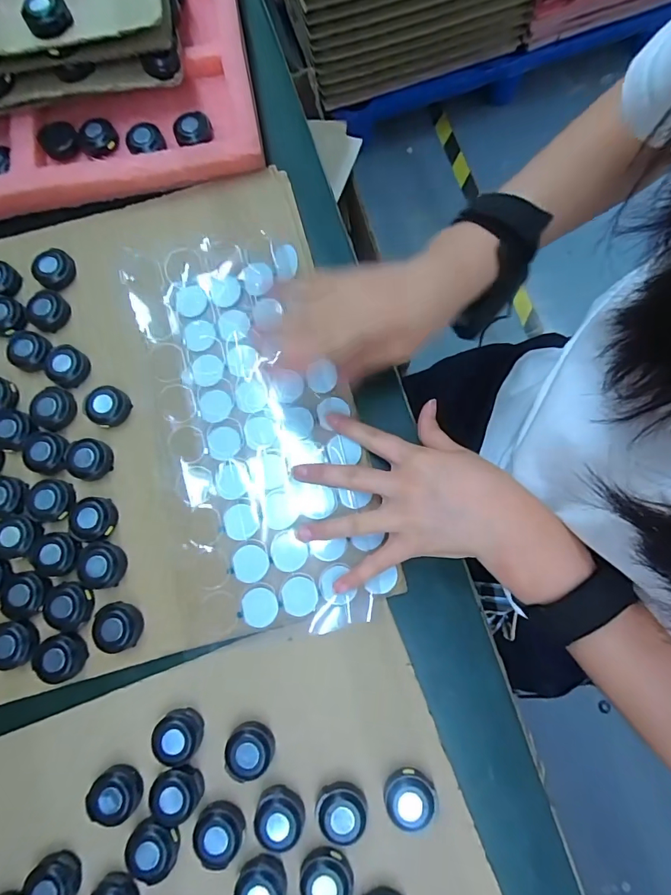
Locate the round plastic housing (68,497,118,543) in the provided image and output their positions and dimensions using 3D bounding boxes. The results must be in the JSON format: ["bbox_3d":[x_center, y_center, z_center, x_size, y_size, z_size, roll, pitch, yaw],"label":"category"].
[{"bbox_3d":[-0.171,0.050,0.304,0.032,0.009,0.029,-3,78,0],"label":"round plastic housing"}]

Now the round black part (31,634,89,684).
[{"bbox_3d":[-0.182,0.138,0.285,0.032,0.010,0.029,-33,80,-6],"label":"round black part"}]

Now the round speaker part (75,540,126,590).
[{"bbox_3d":[-0.161,0.080,0.295,0.032,0.012,0.030,0,78,0],"label":"round speaker part"}]

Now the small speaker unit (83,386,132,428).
[{"bbox_3d":[-0.167,-0.030,0.320,0.029,0.010,0.029,0,78,0],"label":"small speaker unit"}]

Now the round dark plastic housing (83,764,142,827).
[{"bbox_3d":[-0.137,0.216,0.271,0.029,0.012,0.030,0,78,0],"label":"round dark plastic housing"}]

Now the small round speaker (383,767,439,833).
[{"bbox_3d":[0.046,0.214,0.265,0.031,0.012,0.029,0,78,0],"label":"small round speaker"}]

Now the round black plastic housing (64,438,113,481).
[{"bbox_3d":[-0.177,0.007,0.311,0.031,0.014,0.028,42,81,8],"label":"round black plastic housing"}]

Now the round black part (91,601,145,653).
[{"bbox_3d":[-0.145,0.119,0.289,0.029,0.010,0.029,0,78,0],"label":"round black part"}]

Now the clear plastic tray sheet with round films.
[{"bbox_3d":[-0.062,-0.023,0.314,0.132,0.017,0.304,-17,79,-2],"label":"clear plastic tray sheet with round films"}]

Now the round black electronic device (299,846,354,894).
[{"bbox_3d":[-0.005,0.255,0.254,0.028,0.012,0.031,-23,79,-4],"label":"round black electronic device"}]

